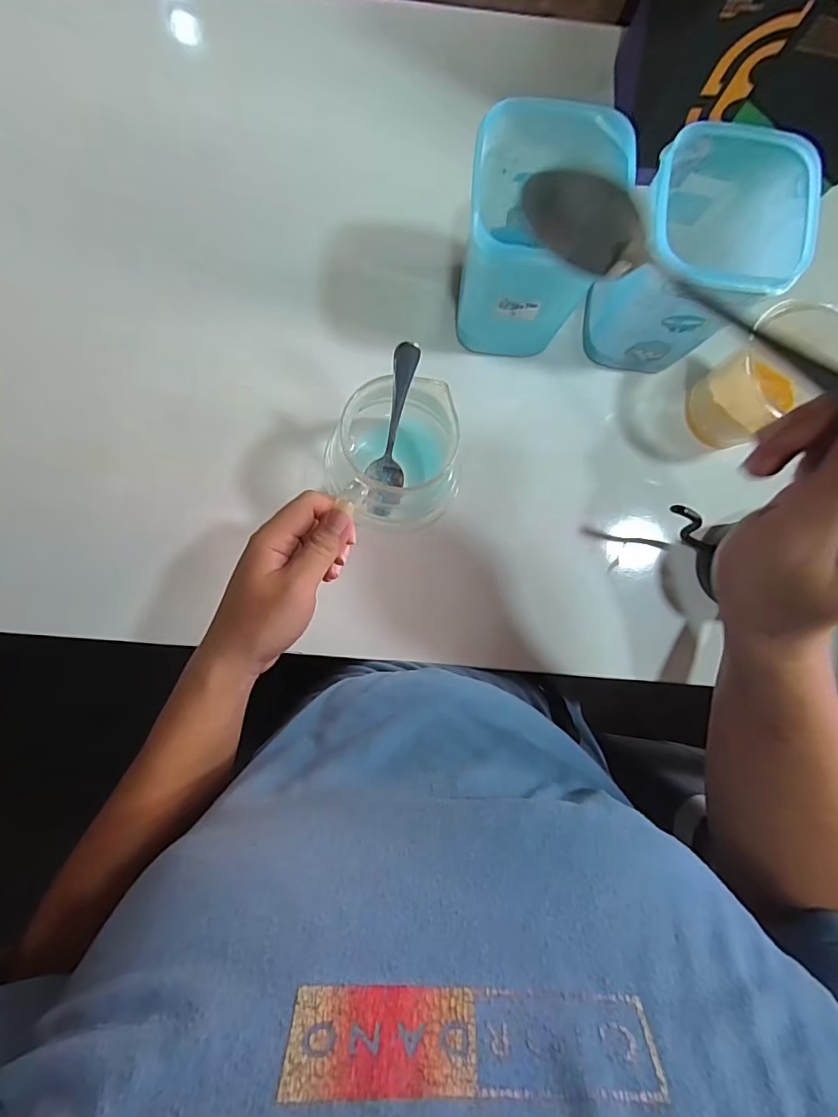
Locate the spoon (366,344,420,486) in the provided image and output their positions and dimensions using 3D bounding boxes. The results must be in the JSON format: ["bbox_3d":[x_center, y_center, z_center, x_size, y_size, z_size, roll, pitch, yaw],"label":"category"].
[{"bbox_3d":[-0.017,-0.095,0.358,0.027,0.115,0.013,14,50,-2],"label":"spoon"}]

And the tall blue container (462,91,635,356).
[{"bbox_3d":[0.082,-0.226,0.385,0.097,0.149,0.104,4,87,-3],"label":"tall blue container"}]

